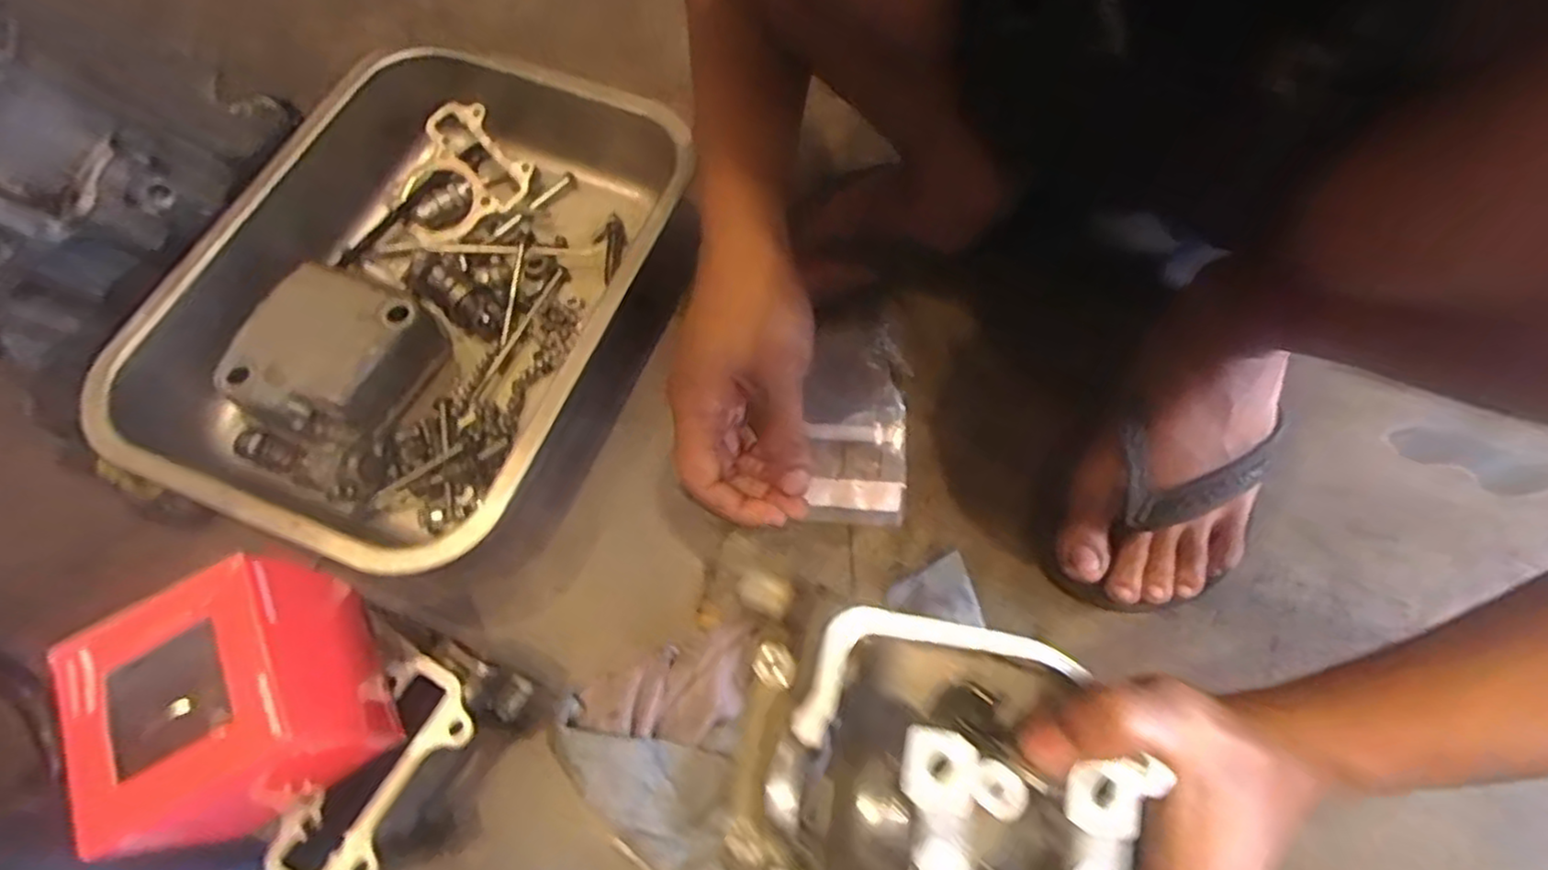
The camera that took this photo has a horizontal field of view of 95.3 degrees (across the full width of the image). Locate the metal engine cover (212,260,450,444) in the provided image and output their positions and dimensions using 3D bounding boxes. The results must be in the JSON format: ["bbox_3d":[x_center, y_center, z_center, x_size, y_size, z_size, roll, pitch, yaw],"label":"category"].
[{"bbox_3d":[-0.283,-0.049,0.455,0.098,0.052,0.112,17,68,7],"label":"metal engine cover"}]

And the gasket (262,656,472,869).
[{"bbox_3d":[-0.174,0.149,0.305,0.050,0.009,0.101,28,70,11],"label":"gasket"}]

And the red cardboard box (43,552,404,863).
[{"bbox_3d":[-0.209,0.106,0.285,0.082,0.086,0.080,-26,69,-10],"label":"red cardboard box"}]

